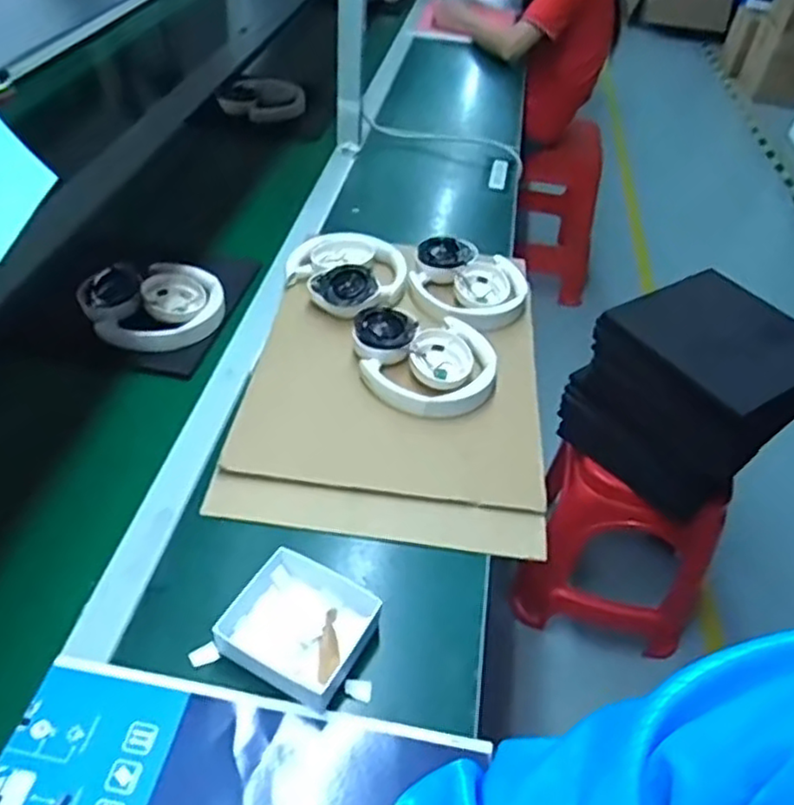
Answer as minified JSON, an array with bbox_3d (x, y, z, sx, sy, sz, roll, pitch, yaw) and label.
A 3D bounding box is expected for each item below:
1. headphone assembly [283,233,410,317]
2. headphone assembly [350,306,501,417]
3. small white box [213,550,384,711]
[{"bbox_3d":[-0.068,-0.176,0.949,0.153,0.050,0.159,-25,51,-31],"label":"headphone assembly"},{"bbox_3d":[0.033,-0.056,0.828,0.154,0.041,0.168,4,41,-4],"label":"headphone assembly"},{"bbox_3d":[-0.081,0.186,0.584,0.110,0.029,0.106,24,44,17],"label":"small white box"}]

